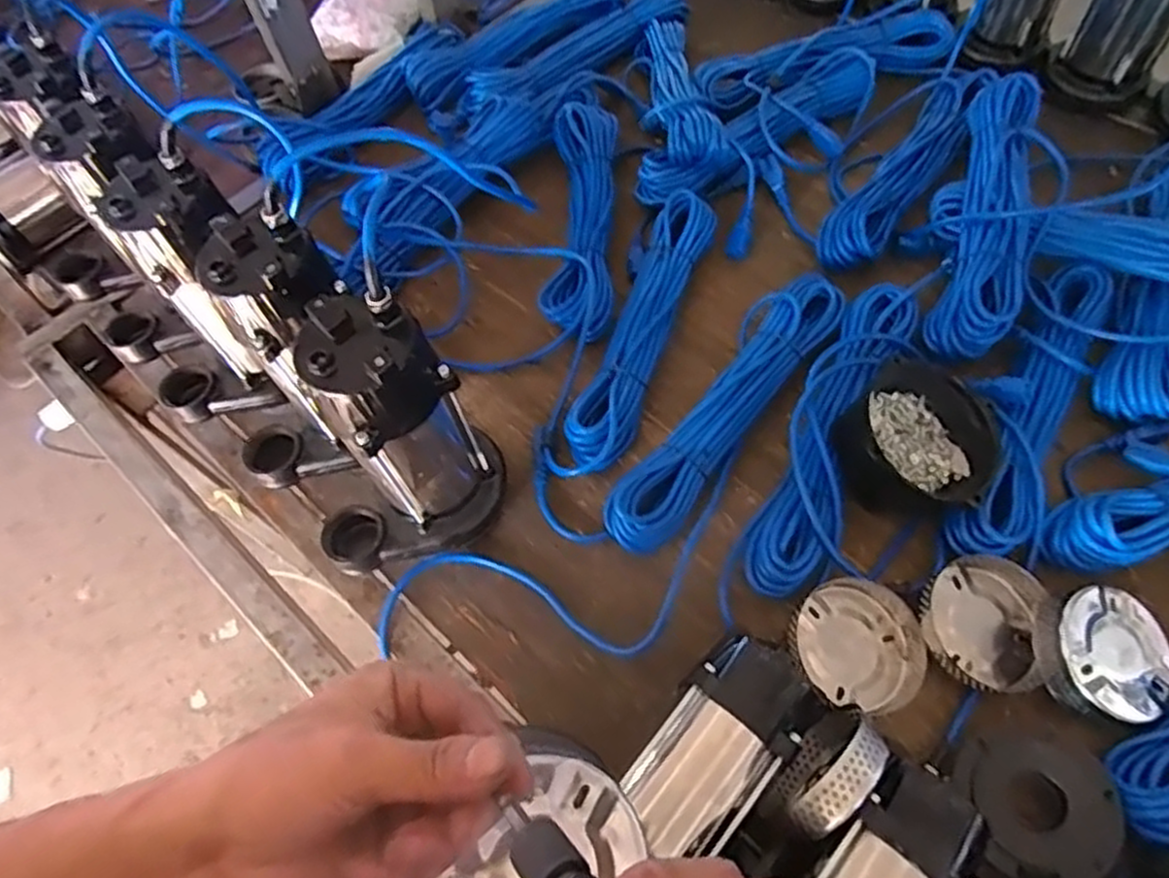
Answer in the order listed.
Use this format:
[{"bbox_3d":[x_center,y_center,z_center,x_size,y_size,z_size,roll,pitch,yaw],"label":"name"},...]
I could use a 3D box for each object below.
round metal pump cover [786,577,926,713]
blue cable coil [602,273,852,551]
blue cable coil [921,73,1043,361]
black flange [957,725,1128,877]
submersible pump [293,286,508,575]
[{"bbox_3d":[0.229,0.169,0.609,0.107,0.026,0.104,-3,60,4],"label":"round metal pump cover"},{"bbox_3d":[0.140,-0.031,0.726,0.082,0.062,0.352,31,68,21],"label":"blue cable coil"},{"bbox_3d":[0.421,-0.238,0.764,0.092,0.074,0.338,15,63,14],"label":"blue cable coil"},{"bbox_3d":[0.327,0.263,0.532,0.098,0.030,0.099,-3,60,4],"label":"black flange"},{"bbox_3d":[-0.156,0.003,0.586,0.161,0.236,0.102,-18,60,-5],"label":"submersible pump"}]

